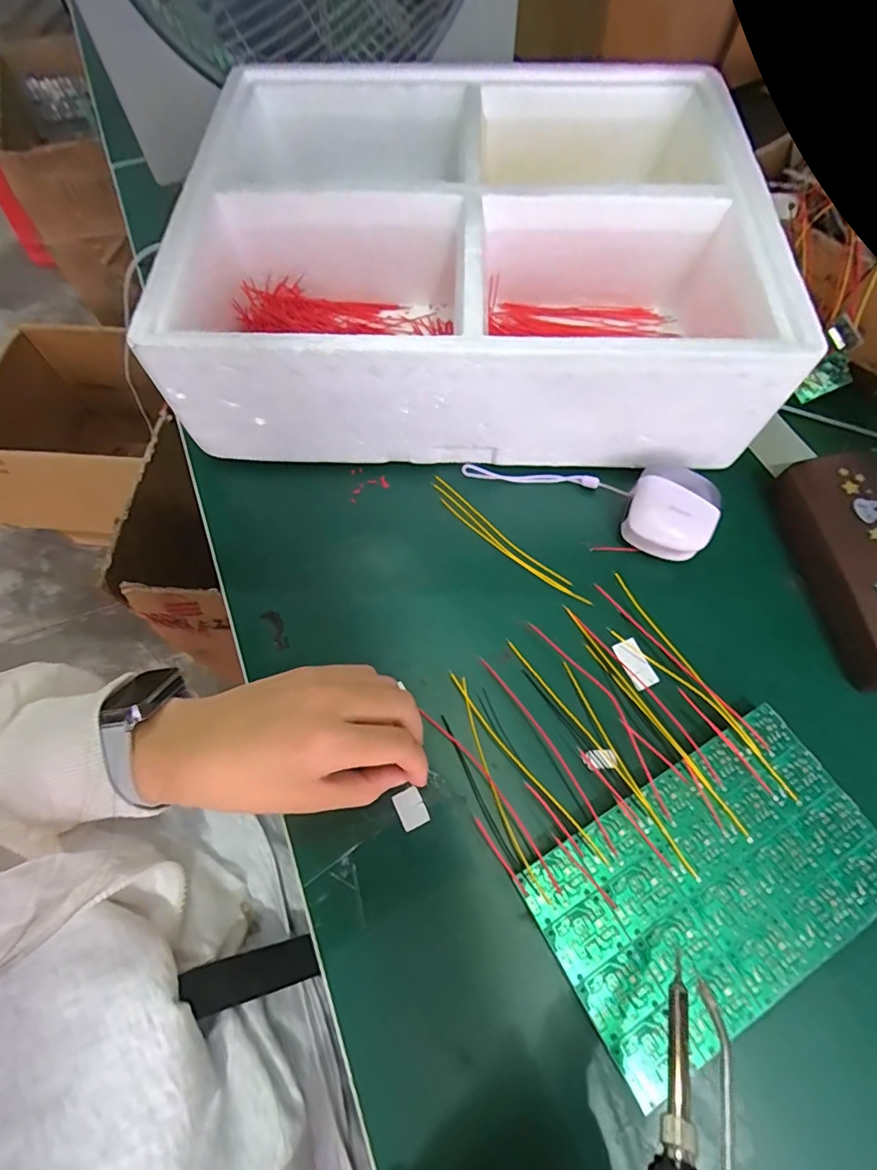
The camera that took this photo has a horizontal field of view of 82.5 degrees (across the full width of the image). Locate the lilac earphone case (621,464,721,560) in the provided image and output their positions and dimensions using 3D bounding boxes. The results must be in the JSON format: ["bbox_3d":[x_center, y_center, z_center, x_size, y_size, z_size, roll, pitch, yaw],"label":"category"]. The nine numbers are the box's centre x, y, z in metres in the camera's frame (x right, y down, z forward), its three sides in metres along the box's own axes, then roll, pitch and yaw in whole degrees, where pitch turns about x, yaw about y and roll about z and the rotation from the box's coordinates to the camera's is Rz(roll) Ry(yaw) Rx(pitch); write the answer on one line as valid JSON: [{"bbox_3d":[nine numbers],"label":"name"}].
[{"bbox_3d":[0.154,-0.049,0.330,0.055,0.034,0.053,18,67,9],"label":"lilac earphone case"}]

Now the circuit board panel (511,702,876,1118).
[{"bbox_3d":[0.138,0.149,0.252,0.173,0.004,0.101,-28,68,-11],"label":"circuit board panel"}]

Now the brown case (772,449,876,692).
[{"bbox_3d":[0.269,-0.012,0.312,0.058,0.035,0.150,-7,66,-2],"label":"brown case"}]

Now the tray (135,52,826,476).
[{"bbox_3d":[0.021,-0.237,0.383,0.383,0.110,0.297,1,66,2],"label":"tray"}]

